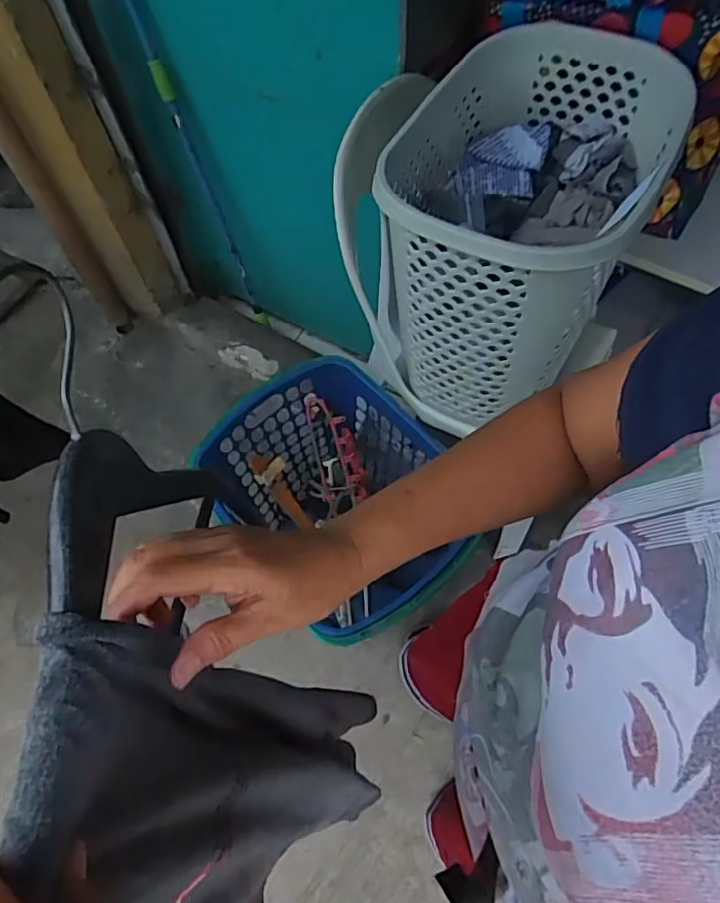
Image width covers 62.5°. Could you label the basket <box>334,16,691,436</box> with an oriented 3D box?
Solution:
[{"bbox_3d":[0.202,-0.334,0.935,0.400,0.422,0.463,26,67,16],"label":"basket"}]

